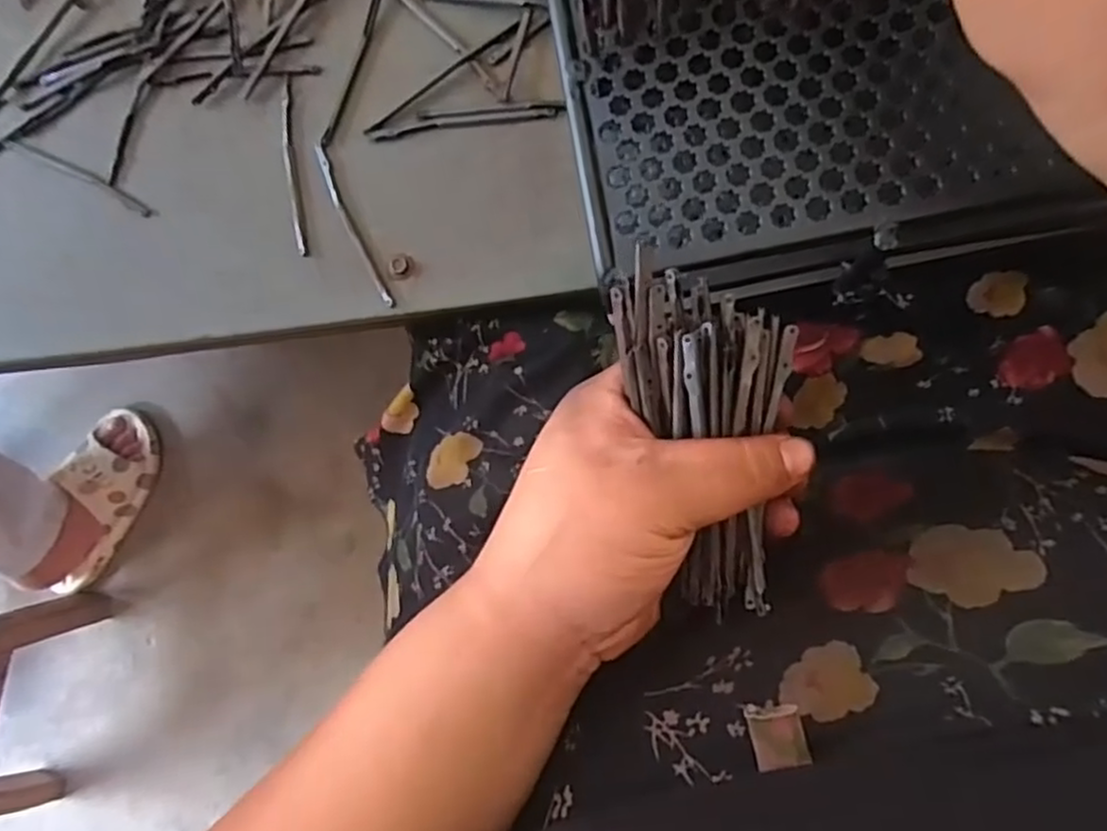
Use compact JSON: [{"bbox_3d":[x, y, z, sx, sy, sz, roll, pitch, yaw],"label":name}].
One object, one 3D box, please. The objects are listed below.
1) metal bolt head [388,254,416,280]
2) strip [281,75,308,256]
[{"bbox_3d":[-0.077,-0.075,0.365,0.013,0.005,0.013,-1,85,9],"label":"metal bolt head"},{"bbox_3d":[-0.139,-0.132,0.382,0.007,0.004,0.096,-8,84,9],"label":"strip"}]

